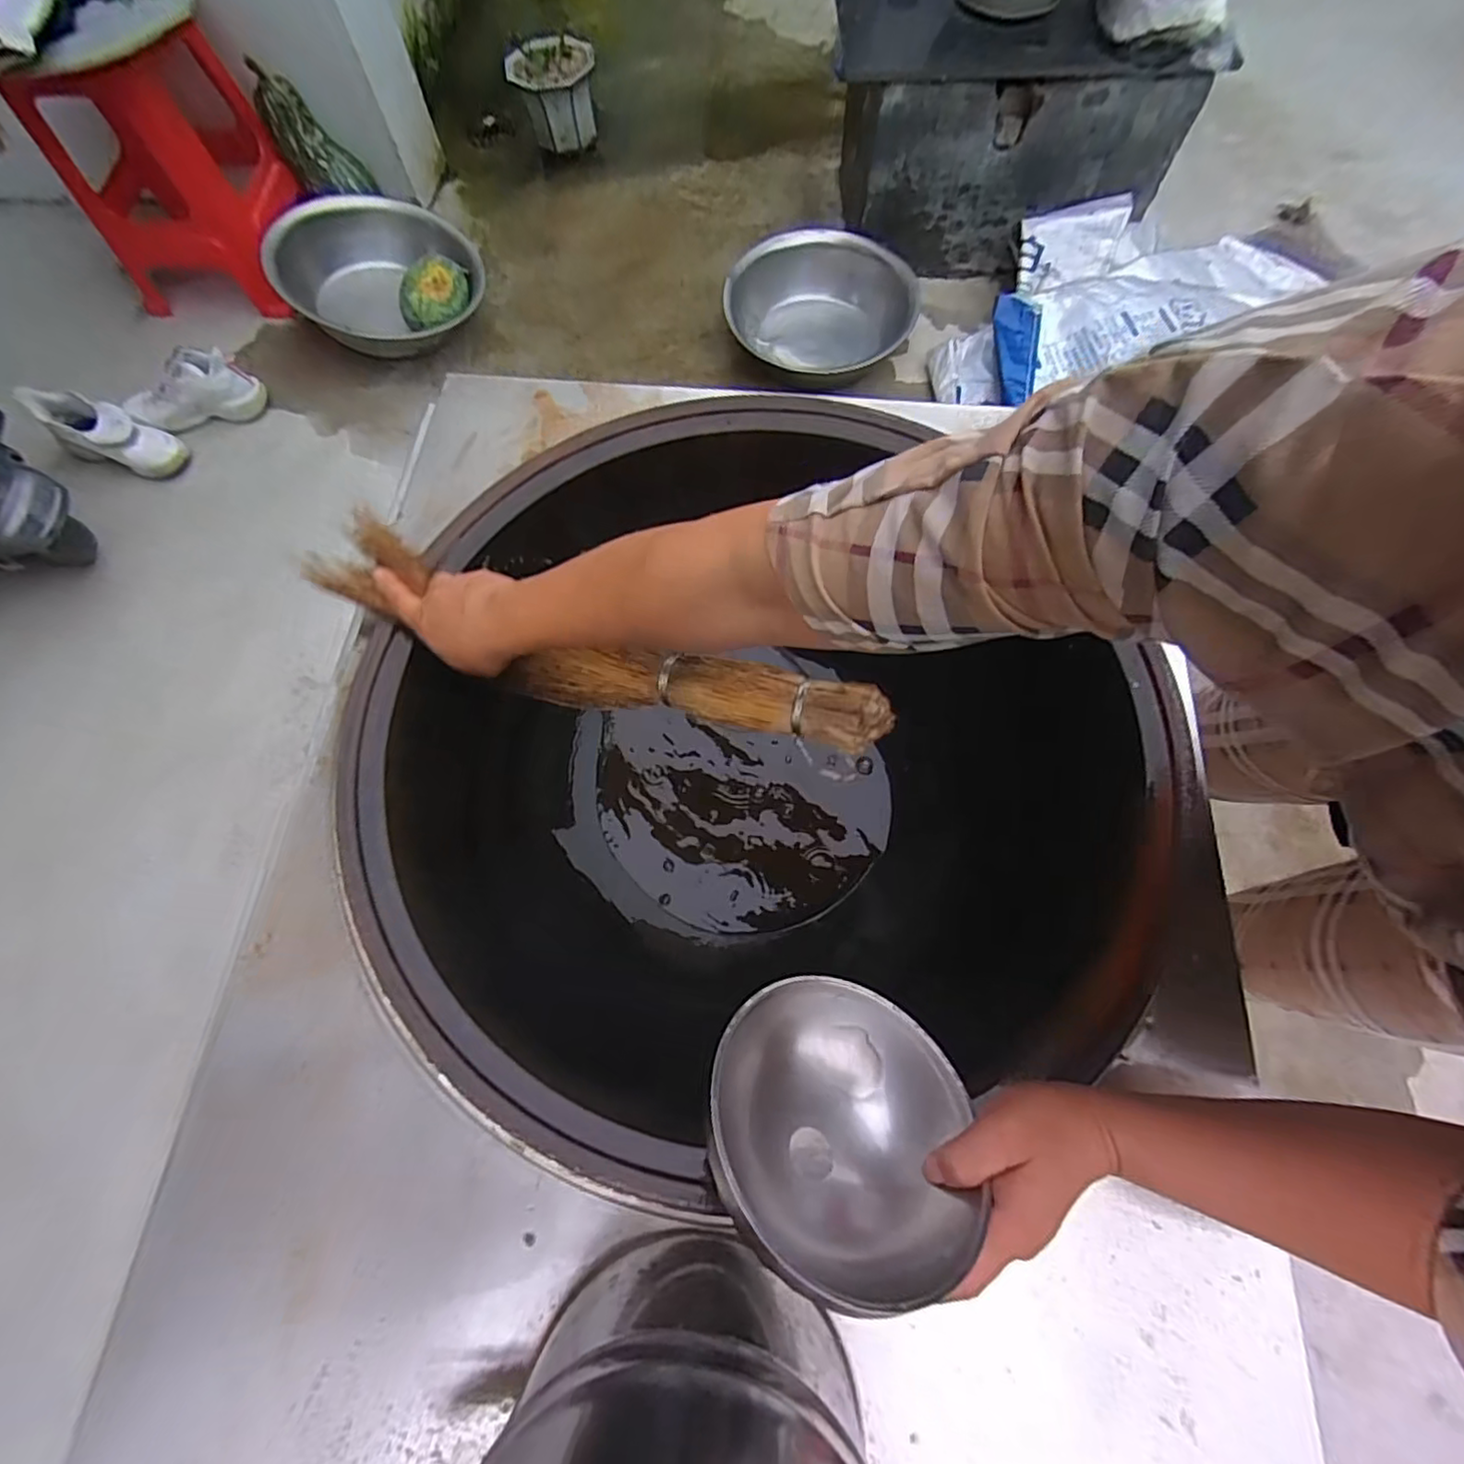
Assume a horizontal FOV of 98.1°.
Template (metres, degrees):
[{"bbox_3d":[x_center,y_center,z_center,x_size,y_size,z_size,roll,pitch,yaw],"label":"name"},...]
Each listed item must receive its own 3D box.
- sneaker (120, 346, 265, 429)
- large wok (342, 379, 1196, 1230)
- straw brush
[{"bbox_3d":[-1.181,-0.738,1.393,0.269,0.137,0.086,-17,70,-5],"label":"sneaker"},{"bbox_3d":[0.012,0.029,0.569,0.600,0.195,0.626,0,69,1],"label":"large wok"},{"bbox_3d":[-0.115,-0.065,0.483,0.466,0.058,0.074,17,70,14],"label":"straw brush"}]

